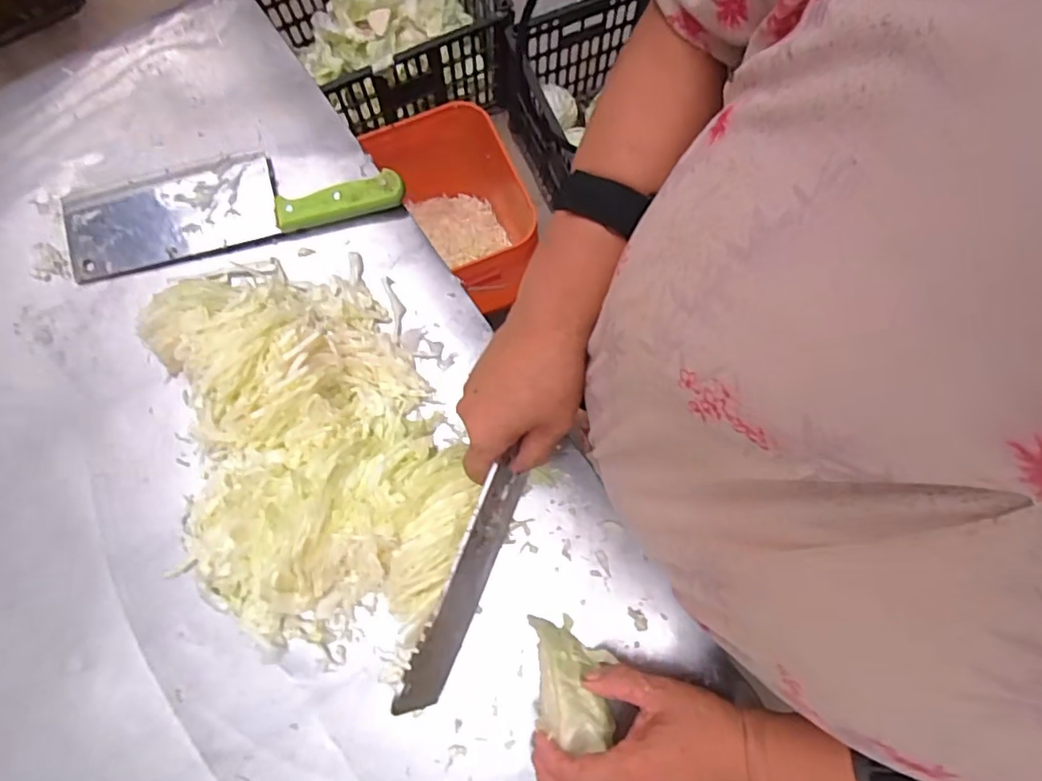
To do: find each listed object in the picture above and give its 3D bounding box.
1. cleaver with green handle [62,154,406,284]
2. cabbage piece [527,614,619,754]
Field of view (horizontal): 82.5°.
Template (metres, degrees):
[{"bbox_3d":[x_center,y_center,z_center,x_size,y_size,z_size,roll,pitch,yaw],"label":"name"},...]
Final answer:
[{"bbox_3d":[-0.253,-0.168,0.519,0.286,0.014,0.081,-15,80,-3],"label":"cleaver with green handle"},{"bbox_3d":[0.039,0.210,0.433,0.057,0.052,0.077,-3,79,-1],"label":"cabbage piece"}]

